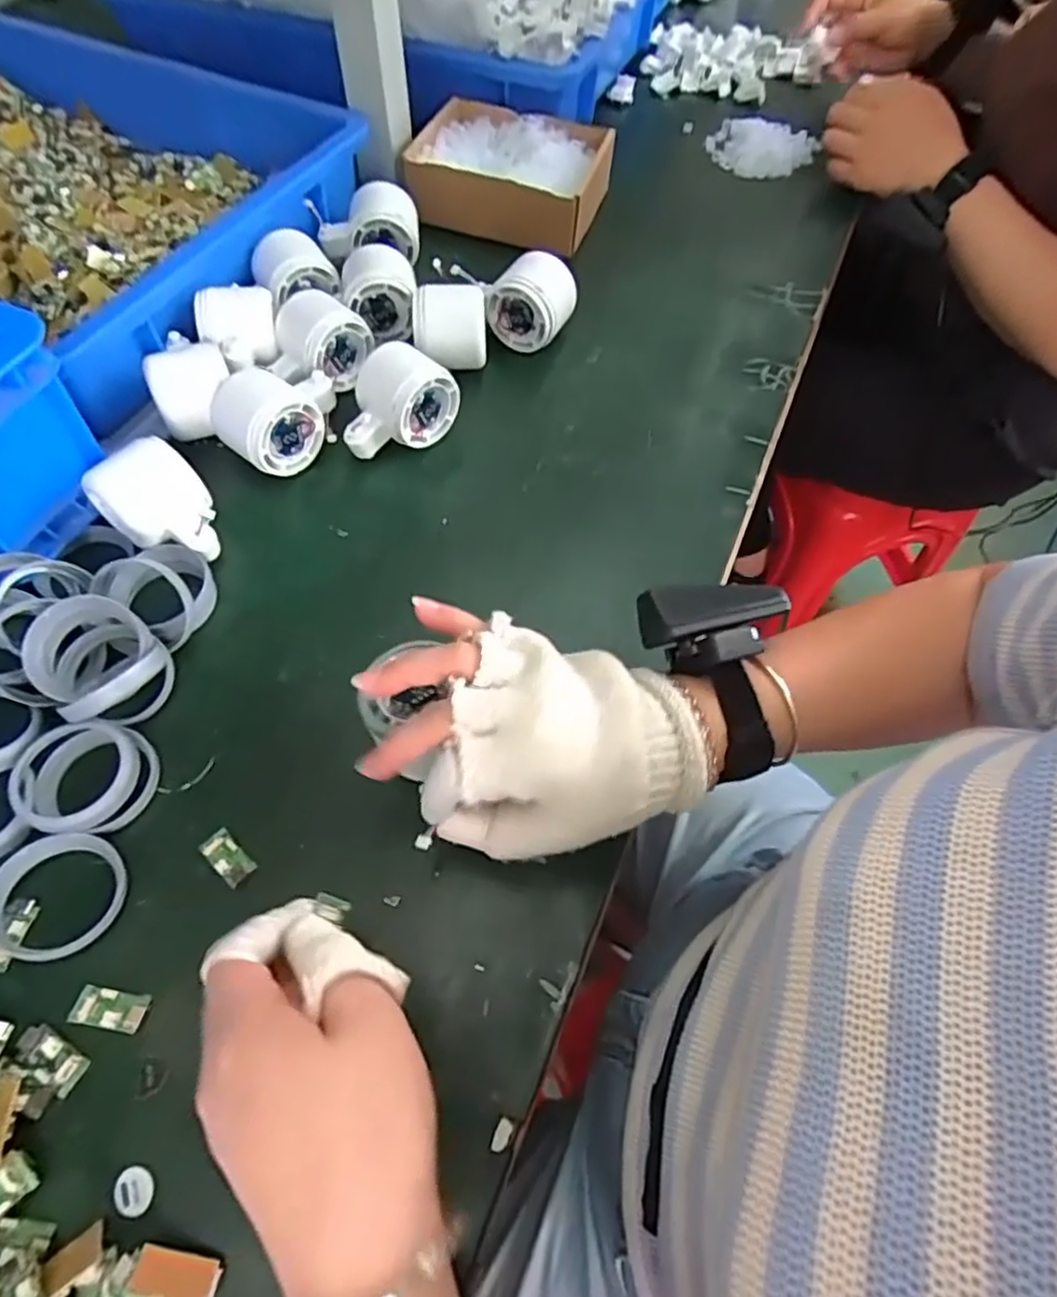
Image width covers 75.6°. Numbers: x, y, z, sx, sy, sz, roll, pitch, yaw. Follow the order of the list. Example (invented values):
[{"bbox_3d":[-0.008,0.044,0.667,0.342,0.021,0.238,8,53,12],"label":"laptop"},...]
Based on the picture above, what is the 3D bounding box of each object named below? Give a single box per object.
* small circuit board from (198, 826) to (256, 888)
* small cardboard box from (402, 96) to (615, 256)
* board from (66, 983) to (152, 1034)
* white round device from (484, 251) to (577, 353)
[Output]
[{"bbox_3d":[-0.155,0.107,0.350,0.031,0.004,0.015,40,66,18],"label":"small circuit board"},{"bbox_3d":[-0.017,-0.446,0.641,0.168,0.054,0.146,16,61,6],"label":"small cardboard box"},{"bbox_3d":[-0.191,0.163,0.309,0.031,0.004,0.016,9,61,2],"label":"board"},{"bbox_3d":[0.003,-0.277,0.542,0.060,0.056,0.054,22,60,12],"label":"white round device"}]

